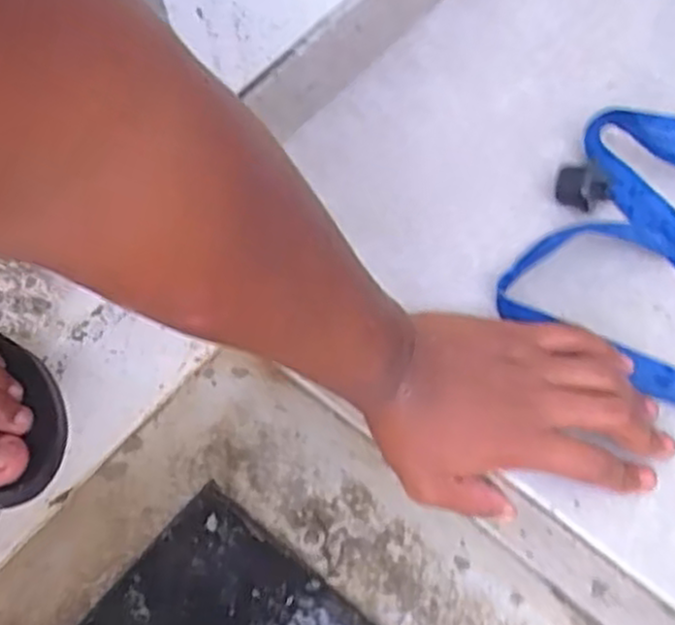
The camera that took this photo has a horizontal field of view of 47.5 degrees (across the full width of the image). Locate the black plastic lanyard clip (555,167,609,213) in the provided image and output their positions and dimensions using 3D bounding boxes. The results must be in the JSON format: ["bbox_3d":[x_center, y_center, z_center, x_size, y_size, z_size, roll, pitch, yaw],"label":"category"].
[{"bbox_3d":[0.149,-0.076,0.469,0.031,0.024,0.023,24,66,12],"label":"black plastic lanyard clip"}]

